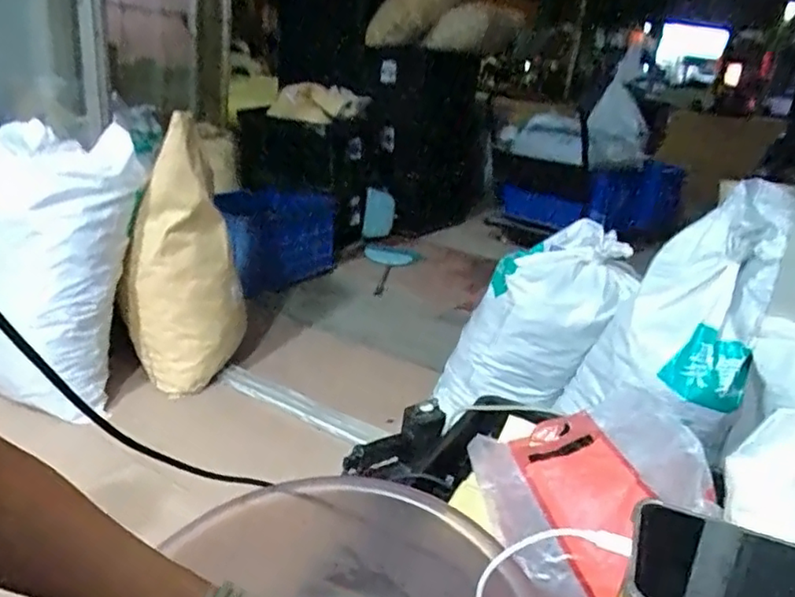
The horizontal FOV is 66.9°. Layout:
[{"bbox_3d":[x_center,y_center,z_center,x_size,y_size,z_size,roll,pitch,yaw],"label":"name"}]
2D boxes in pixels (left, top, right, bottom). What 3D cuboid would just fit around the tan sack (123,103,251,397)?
[{"bbox_3d":[-0.528,-0.082,1.509,0.291,0.607,0.142,-4,22,-25],"label":"tan sack"}]

